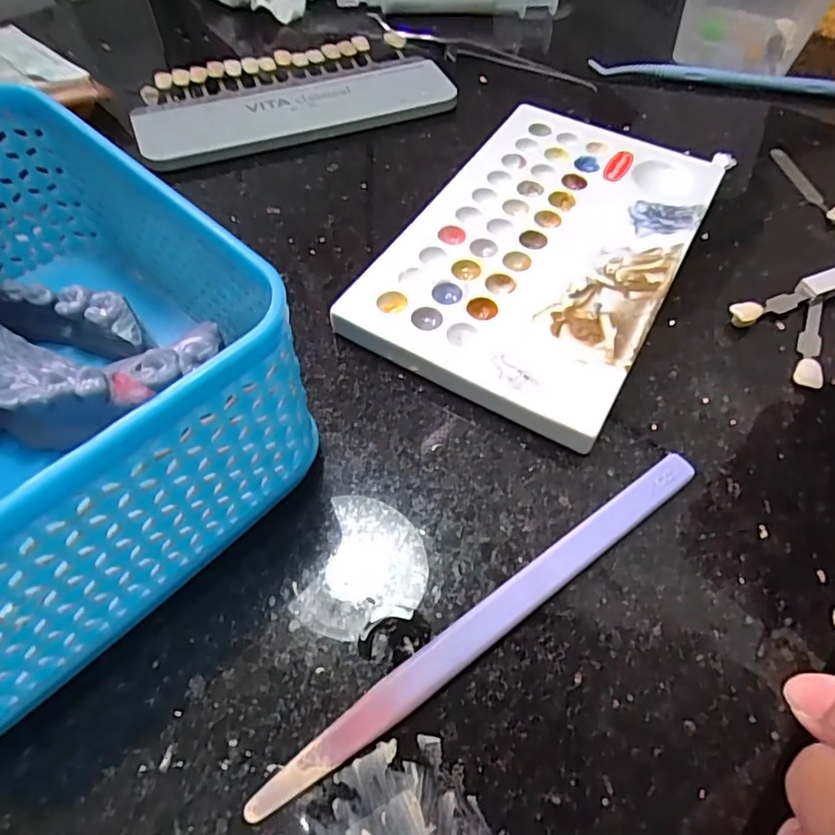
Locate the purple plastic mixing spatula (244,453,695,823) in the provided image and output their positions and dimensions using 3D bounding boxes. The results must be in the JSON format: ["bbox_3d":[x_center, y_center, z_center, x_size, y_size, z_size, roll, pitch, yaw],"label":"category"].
[{"bbox_3d":[0.022,0.049,0.144,0.138,0.005,0.010,-31,62,-20],"label":"purple plastic mixing spatula"}]

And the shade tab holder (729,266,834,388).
[{"bbox_3d":[0.147,-0.035,0.199,0.065,0.009,0.037,-21,59,-15],"label":"shade tab holder"}]

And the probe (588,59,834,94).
[{"bbox_3d":[0.172,-0.172,0.290,0.163,0.005,0.017,11,57,6],"label":"probe"}]

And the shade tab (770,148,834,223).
[{"bbox_3d":[0.170,-0.102,0.246,0.009,0.006,0.056,-3,56,-4],"label":"shade tab"}]

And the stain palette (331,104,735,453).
[{"bbox_3d":[0.050,-0.066,0.215,0.092,0.014,0.157,28,60,16],"label":"stain palette"}]

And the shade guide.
[{"bbox_3d":[-0.060,-0.156,0.275,0.145,0.010,0.072,-18,59,-13],"label":"shade guide"}]

